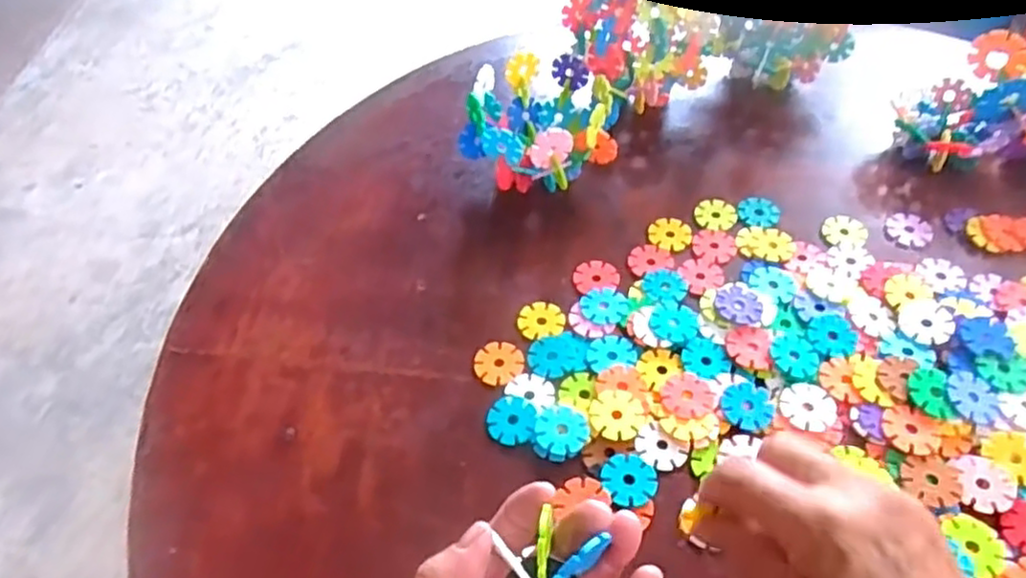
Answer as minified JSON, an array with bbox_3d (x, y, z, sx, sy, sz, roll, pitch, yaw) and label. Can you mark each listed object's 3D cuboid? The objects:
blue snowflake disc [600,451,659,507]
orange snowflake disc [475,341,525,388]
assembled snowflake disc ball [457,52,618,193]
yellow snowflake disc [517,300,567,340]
[{"bbox_3d":[0.067,0.108,0.402,0.032,0.004,0.033,-2,52,3],"label":"blue snowflake disc"},{"bbox_3d":[-0.009,0.048,0.461,0.031,0.004,0.032,-2,52,3],"label":"orange snowflake disc"},{"bbox_3d":[0.024,-0.119,0.548,0.108,0.081,0.108,-2,52,3],"label":"assembled snowflake disc ball"},{"bbox_3d":[0.019,0.021,0.482,0.031,0.004,0.031,-2,52,3],"label":"yellow snowflake disc"}]

